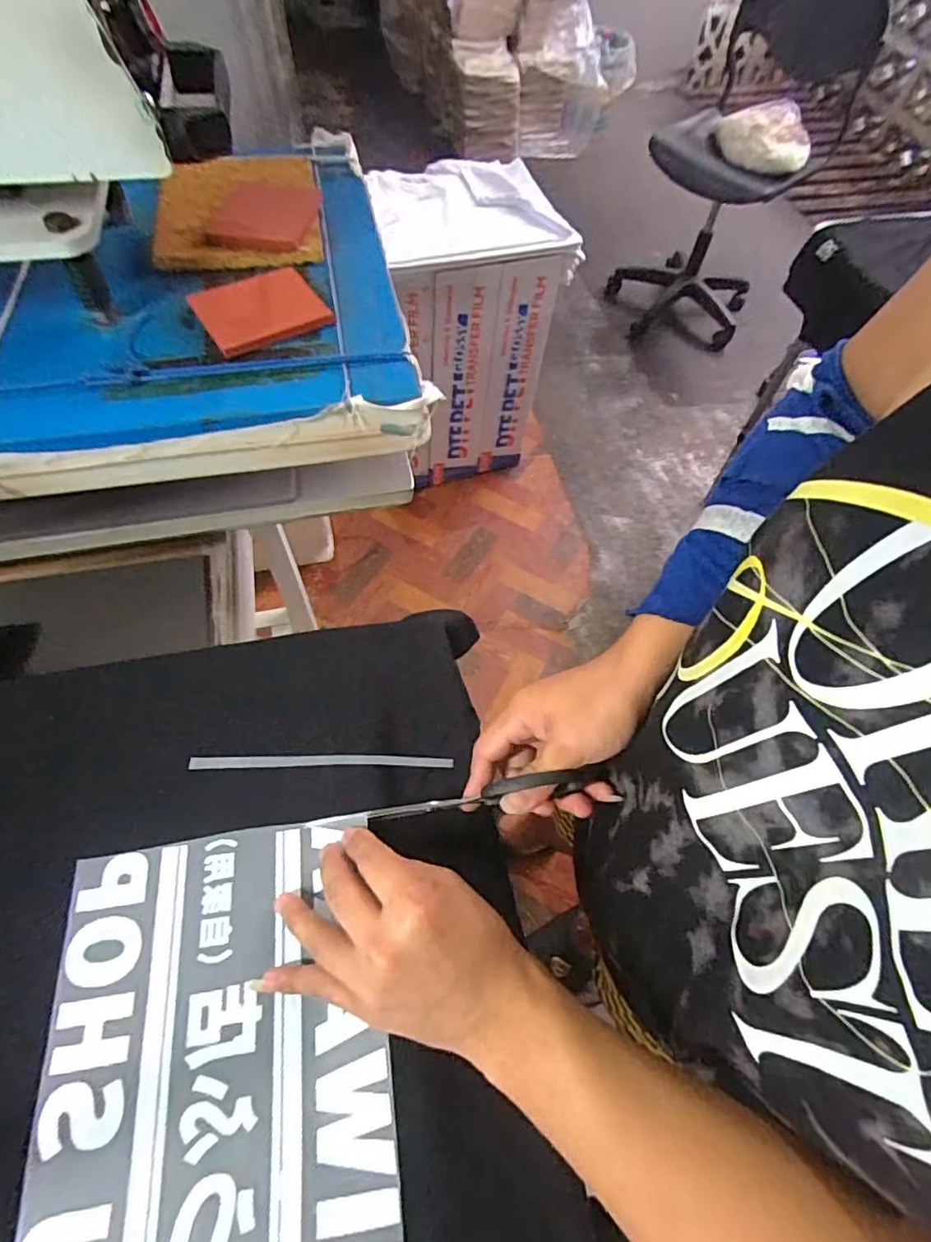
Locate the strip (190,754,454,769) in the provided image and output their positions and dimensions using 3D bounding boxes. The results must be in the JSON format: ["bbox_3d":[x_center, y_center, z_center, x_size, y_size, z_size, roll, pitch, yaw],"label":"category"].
[{"bbox_3d":[-0.100,0.100,0.398,0.179,0.015,0.008,0,60,-3],"label":"strip"}]

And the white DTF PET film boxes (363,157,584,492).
[{"bbox_3d":[0.002,-0.709,1.489,0.386,0.702,0.299,-18,63,-13],"label":"white DTF PET film boxes"}]

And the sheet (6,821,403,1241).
[{"bbox_3d":[-0.133,0.275,0.302,0.184,0.028,0.297,-7,61,-7],"label":"sheet"}]

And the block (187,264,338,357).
[{"bbox_3d":[-0.160,-0.246,0.439,0.090,0.007,0.083,-28,65,-17],"label":"block"}]

